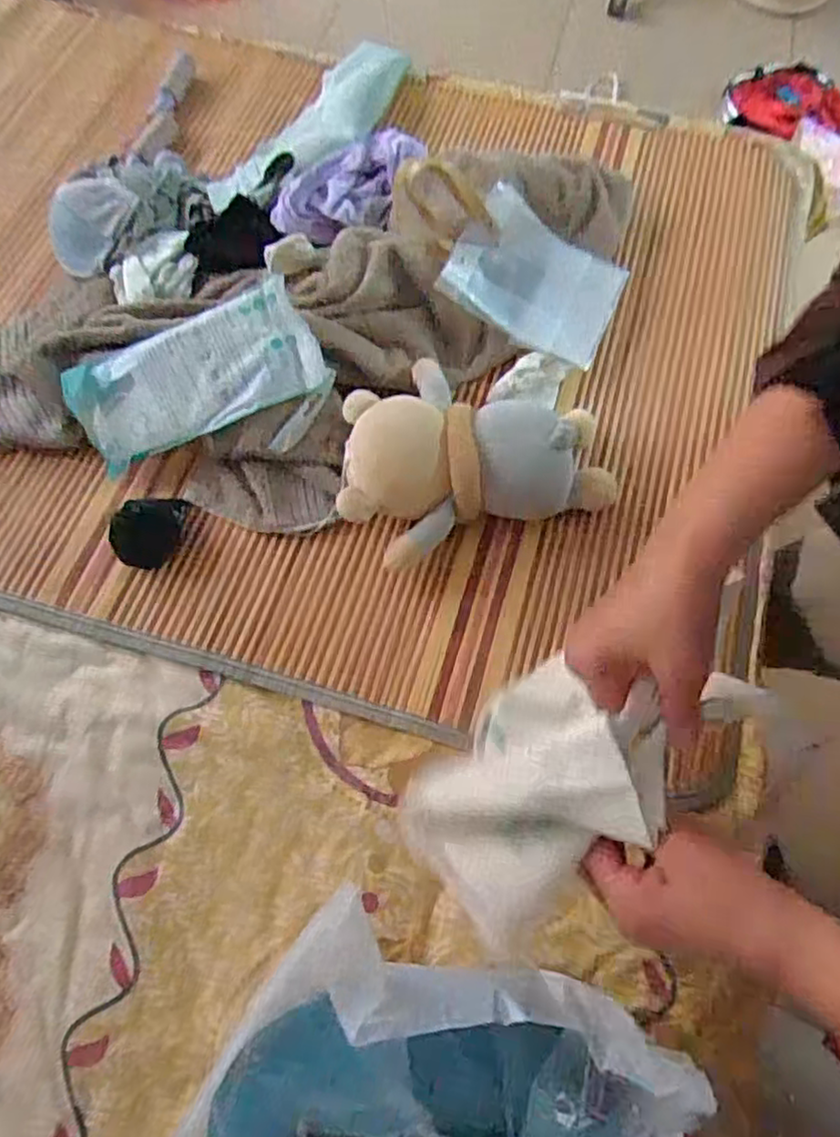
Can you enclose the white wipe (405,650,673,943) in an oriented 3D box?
[{"bbox_3d":[0.065,0.134,0.406,0.143,0.142,0.104,-40,75,-14],"label":"white wipe"}]

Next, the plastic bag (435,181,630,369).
[{"bbox_3d":[0.136,-0.341,0.784,0.196,0.019,0.149,29,73,-16],"label":"plastic bag"}]

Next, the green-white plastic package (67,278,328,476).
[{"bbox_3d":[-0.232,-0.199,0.690,0.250,0.026,0.123,-23,87,1],"label":"green-white plastic package"}]

